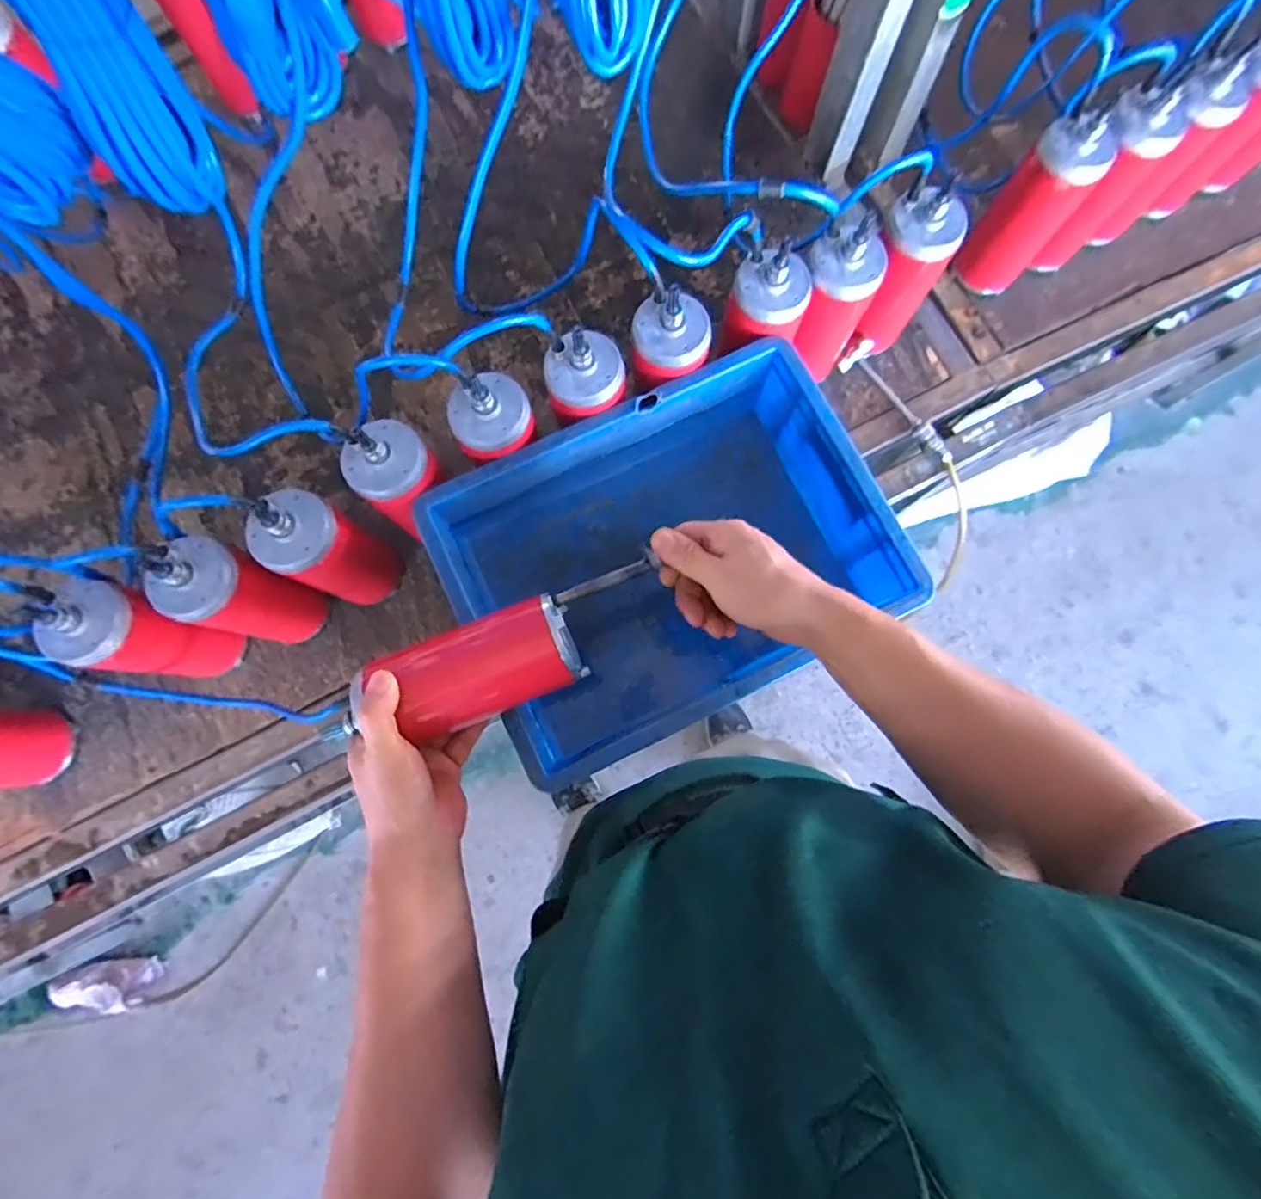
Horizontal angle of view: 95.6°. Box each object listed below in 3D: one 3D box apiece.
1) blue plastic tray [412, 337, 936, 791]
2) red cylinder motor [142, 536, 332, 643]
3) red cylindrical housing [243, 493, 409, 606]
[{"bbox_3d":[0.037,-0.036,0.596,0.396,0.142,0.297,-26,80,-4],"label":"blue plastic tray"},{"bbox_3d":[-0.386,-0.002,0.573,0.076,0.191,0.075,0,80,0],"label":"red cylinder motor"},{"bbox_3d":[-0.302,-0.046,0.581,0.072,0.184,0.076,0,80,0],"label":"red cylindrical housing"}]

